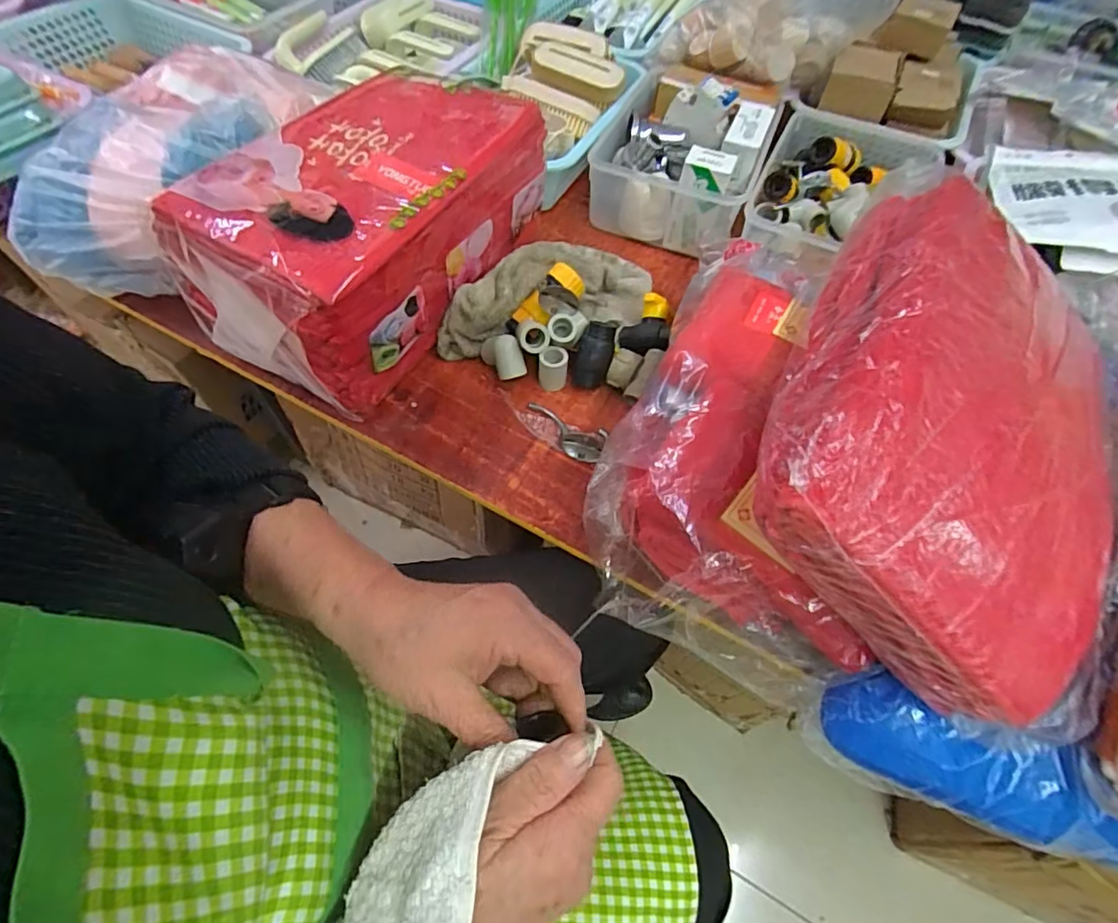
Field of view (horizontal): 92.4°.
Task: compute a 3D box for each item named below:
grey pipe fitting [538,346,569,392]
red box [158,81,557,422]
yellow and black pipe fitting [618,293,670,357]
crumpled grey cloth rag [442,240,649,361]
[{"bbox_3d":[-0.006,-0.089,0.514,0.027,0.032,0.027,1,58,-3],"label":"grey pipe fitting"},{"bbox_3d":[-0.165,-0.231,0.509,0.179,0.144,0.323,27,61,13],"label":"red box"},{"bbox_3d":[0.086,-0.130,0.524,0.049,0.037,0.057,7,58,1],"label":"yellow and black pipe fitting"},{"bbox_3d":[-0.018,-0.187,0.563,0.234,0.047,0.130,-12,60,-10],"label":"crumpled grey cloth rag"}]

